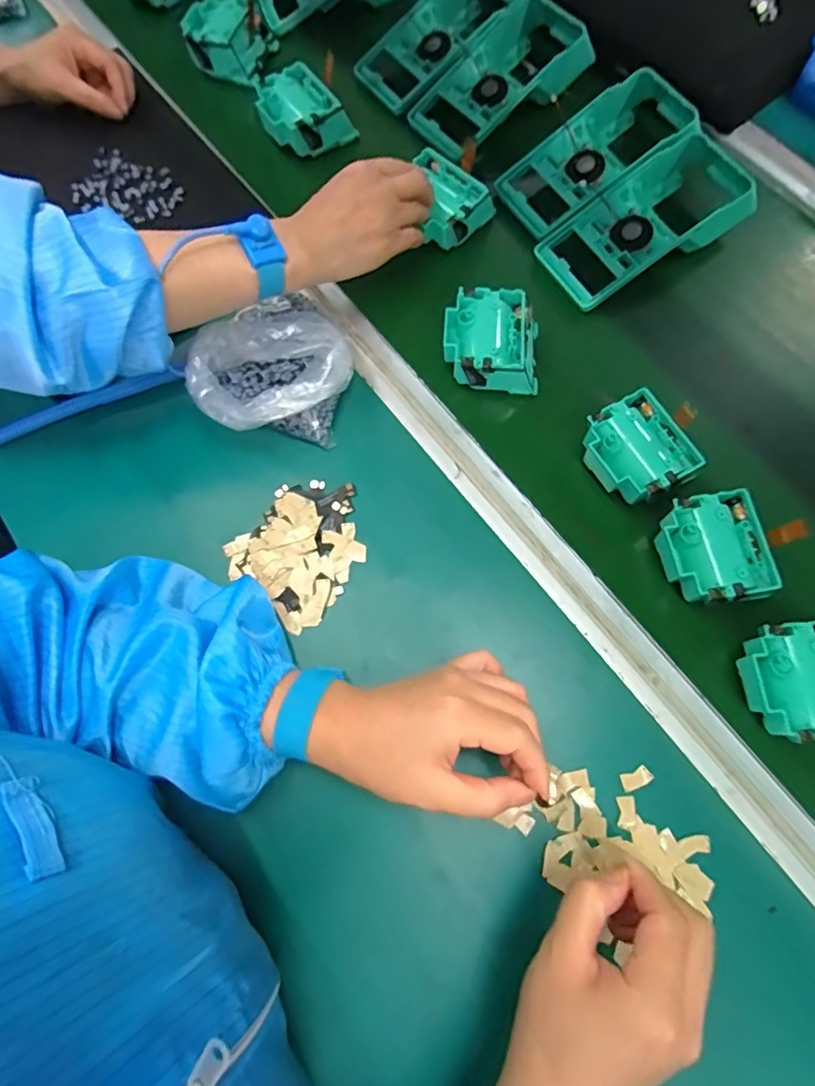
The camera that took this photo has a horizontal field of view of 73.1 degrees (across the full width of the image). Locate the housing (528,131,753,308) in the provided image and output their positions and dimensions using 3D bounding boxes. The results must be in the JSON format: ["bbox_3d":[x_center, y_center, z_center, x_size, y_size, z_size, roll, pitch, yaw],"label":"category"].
[{"bbox_3d":[0.220,-0.293,0.488,0.202,0.054,0.089,-28,73,-8],"label":"housing"}]

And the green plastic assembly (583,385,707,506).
[{"bbox_3d":[0.173,-0.067,0.421,0.069,0.041,0.077,-30,74,-10],"label":"green plastic assembly"}]

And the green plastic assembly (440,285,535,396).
[{"bbox_3d":[0.069,-0.163,0.455,0.082,0.039,0.081,2,71,1],"label":"green plastic assembly"}]

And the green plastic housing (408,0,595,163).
[{"bbox_3d":[0.098,-0.467,0.555,0.193,0.060,0.105,-36,75,-11],"label":"green plastic housing"}]

